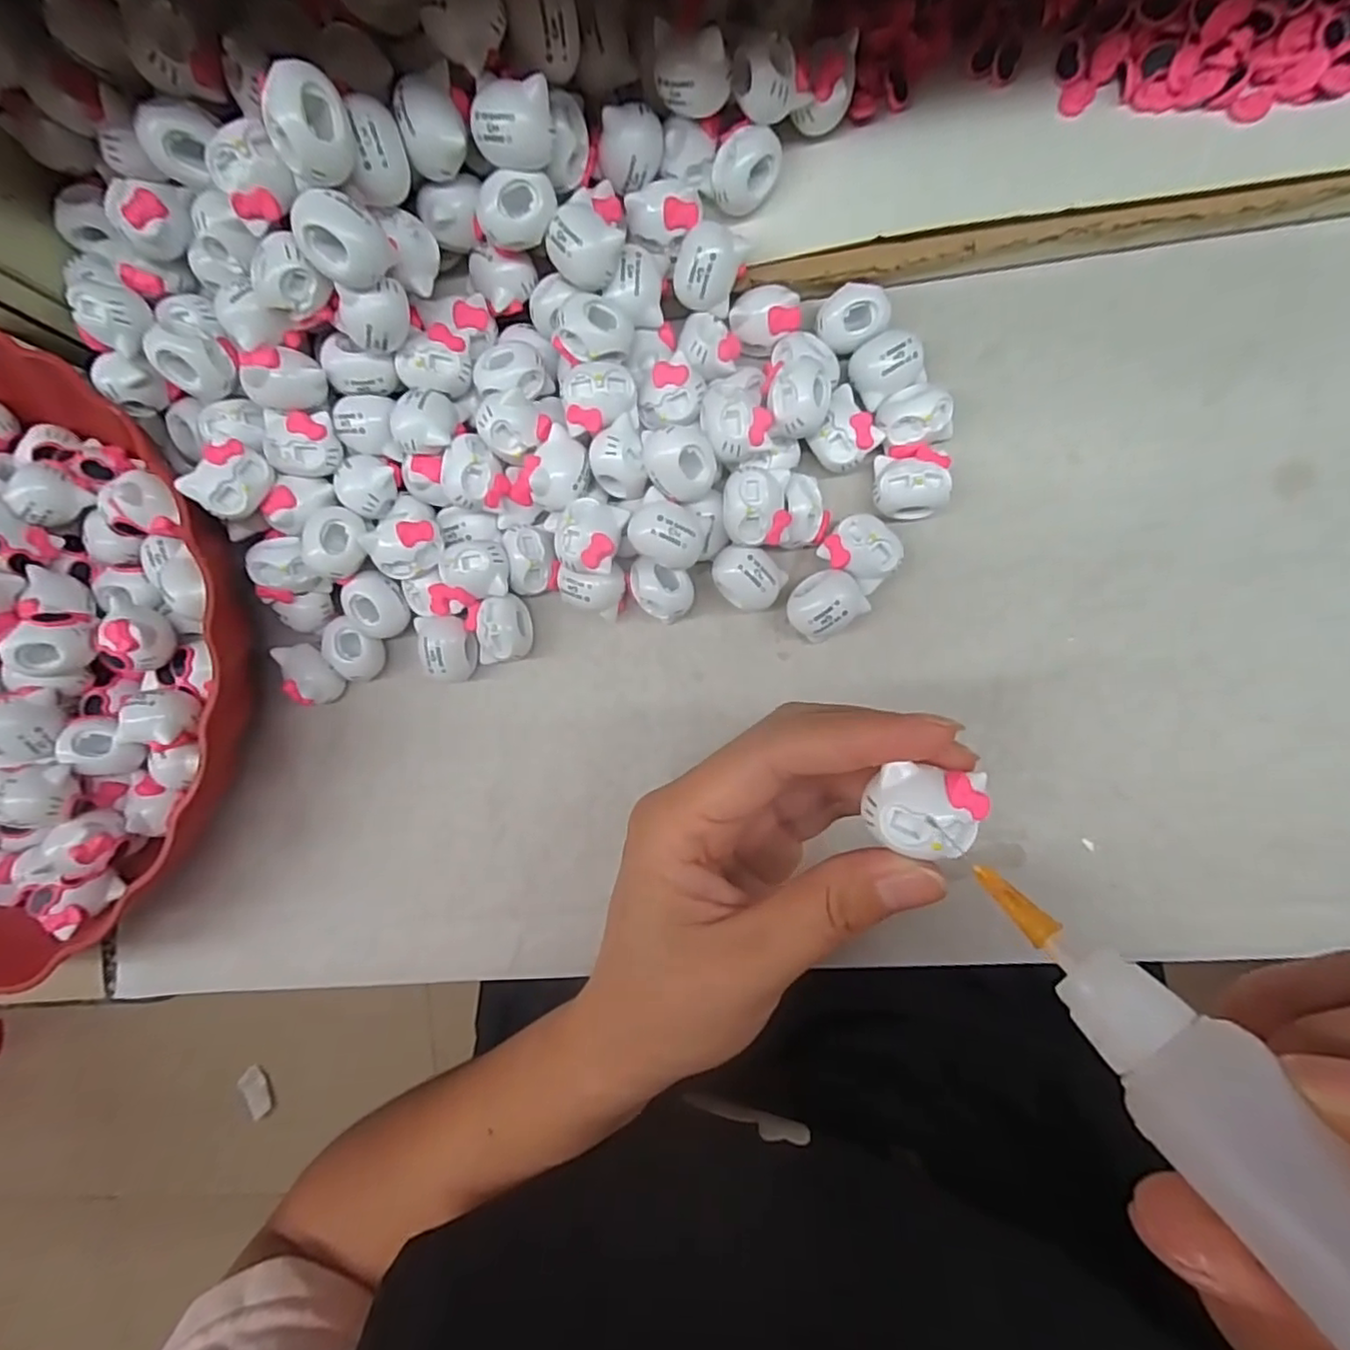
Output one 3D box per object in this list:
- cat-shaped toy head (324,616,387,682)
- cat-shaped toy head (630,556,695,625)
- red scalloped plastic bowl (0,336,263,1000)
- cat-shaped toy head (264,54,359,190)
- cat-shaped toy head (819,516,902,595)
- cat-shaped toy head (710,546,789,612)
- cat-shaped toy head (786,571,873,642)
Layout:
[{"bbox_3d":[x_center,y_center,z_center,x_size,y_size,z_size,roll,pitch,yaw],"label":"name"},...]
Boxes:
[{"bbox_3d":[-0.125,-0.010,0.251,0.020,0.018,0.017,44,94,8],"label":"cat-shaped toy head"},{"bbox_3d":[-0.004,-0.030,0.236,0.022,0.024,0.019,12,89,9],"label":"cat-shaped toy head"},{"bbox_3d":[-0.264,-0.006,0.249,0.232,0.068,0.231,0,87,8],"label":"red scalloped plastic bowl"},{"bbox_3d":[-0.096,-0.145,0.169,0.021,0.020,0.016,-37,81,4],"label":"cat-shaped toy head"},{"bbox_3d":[0.066,-0.043,0.226,0.025,0.018,0.021,41,93,8],"label":"cat-shaped toy head"},{"bbox_3d":[0.027,-0.035,0.232,0.021,0.022,0.024,-40,82,5],"label":"cat-shaped toy head"},{"bbox_3d":[0.053,-0.025,0.229,0.026,0.019,0.022,-37,82,5],"label":"cat-shaped toy head"}]

